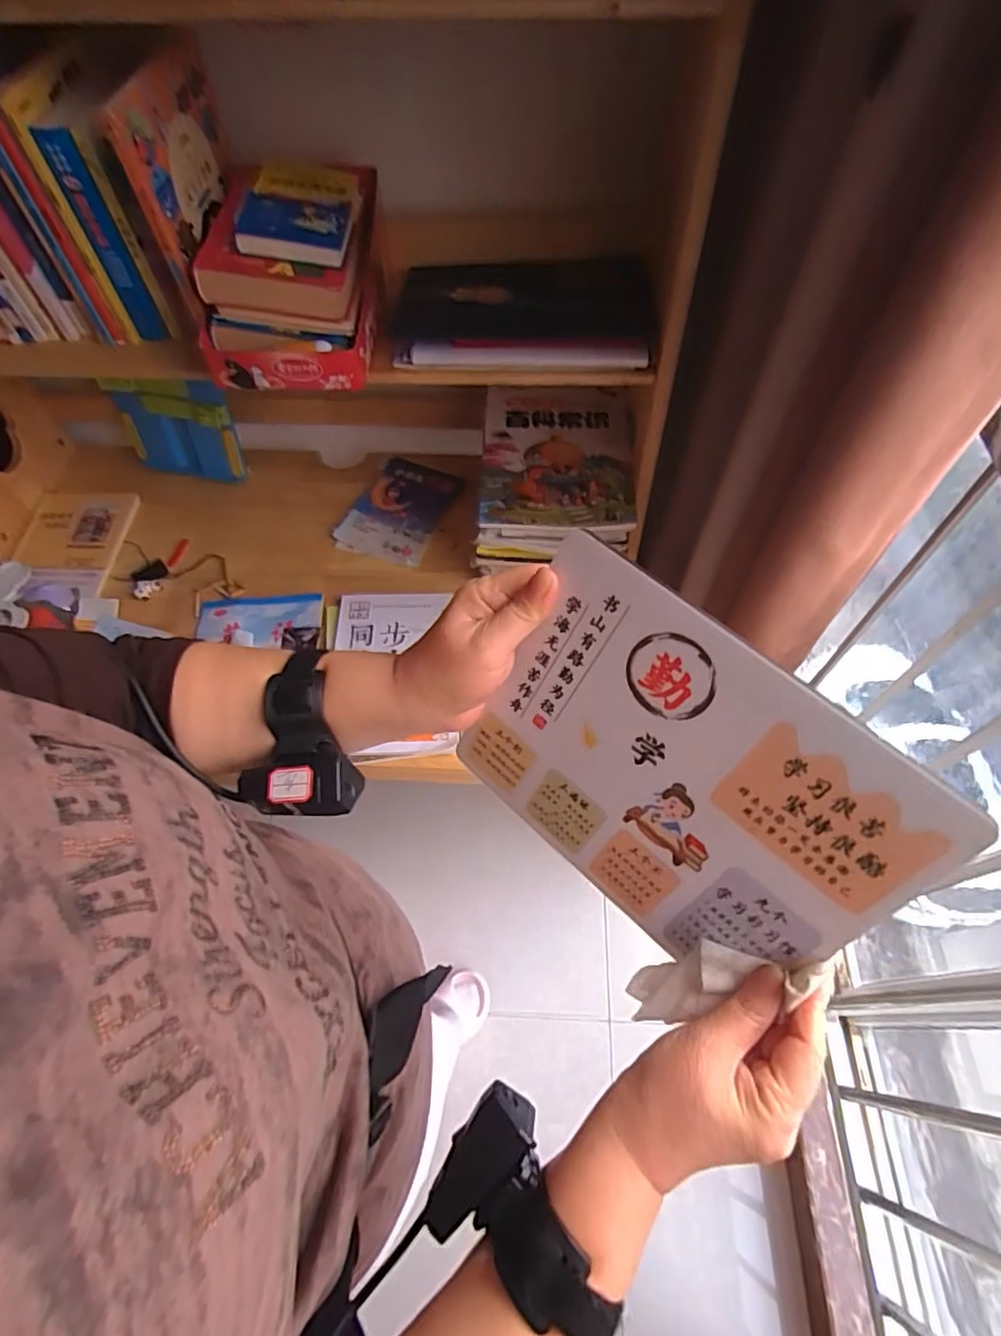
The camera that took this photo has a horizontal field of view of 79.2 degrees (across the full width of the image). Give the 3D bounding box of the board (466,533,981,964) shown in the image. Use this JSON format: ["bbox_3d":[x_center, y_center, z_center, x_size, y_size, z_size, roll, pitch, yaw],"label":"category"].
[{"bbox_3d":[0.090,0.063,0.328,0.220,0.178,0.004,40,36,18],"label":"board"}]

